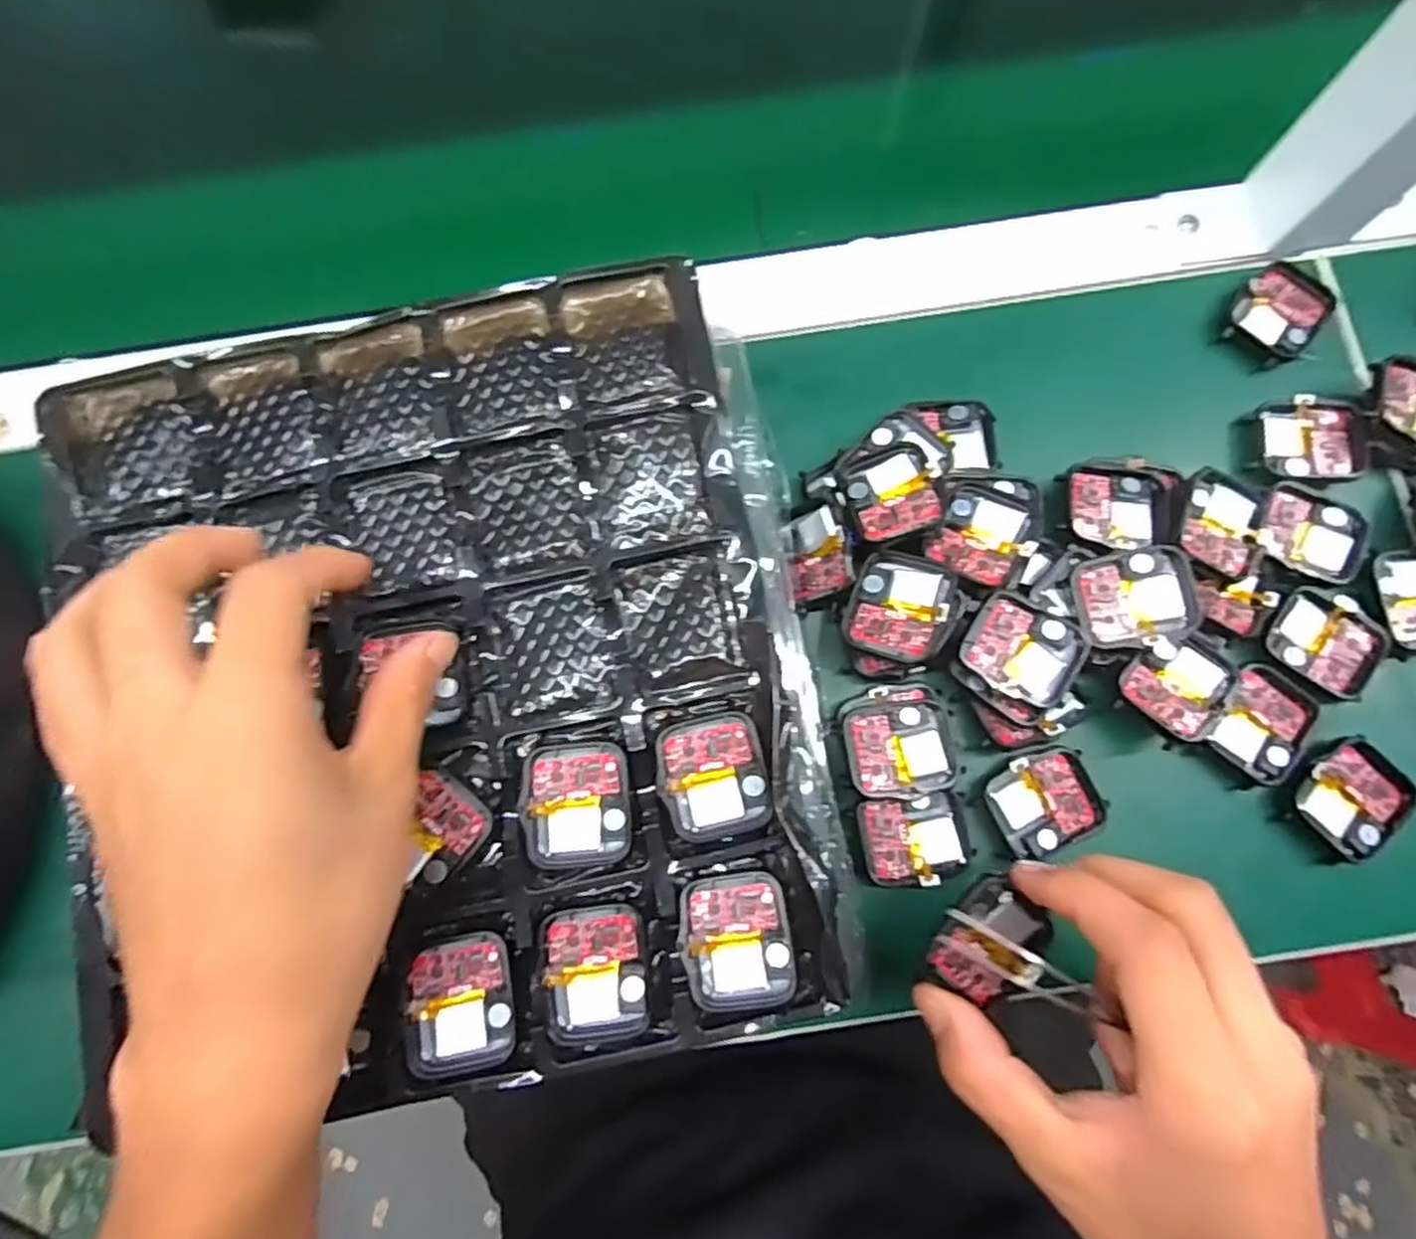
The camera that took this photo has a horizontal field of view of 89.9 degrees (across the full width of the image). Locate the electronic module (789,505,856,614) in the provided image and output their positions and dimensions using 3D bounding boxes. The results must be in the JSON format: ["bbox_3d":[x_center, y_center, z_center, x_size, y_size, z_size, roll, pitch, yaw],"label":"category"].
[{"bbox_3d":[0.048,-0.026,0.296,0.006,0.029,0.041,1,87,-46],"label":"electronic module"}]

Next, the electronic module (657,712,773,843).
[{"bbox_3d":[0.002,0.057,0.254,0.037,0.008,0.042,-14,79,-1],"label":"electronic module"}]

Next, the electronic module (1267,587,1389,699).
[{"bbox_3d":[0.256,0.009,0.293,0.043,0.009,0.036,39,82,9],"label":"electronic module"}]

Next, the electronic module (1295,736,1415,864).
[{"bbox_3d":[0.256,0.071,0.284,0.041,0.011,0.037,-41,80,-6],"label":"electronic module"}]

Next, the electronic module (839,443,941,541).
[{"bbox_3d":[0.075,-0.053,0.291,0.035,0.005,0.041,-16,65,12],"label":"electronic module"}]

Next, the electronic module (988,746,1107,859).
[{"bbox_3d":[0.136,0.073,0.287,0.040,0.009,0.037,-24,79,-3],"label":"electronic module"}]

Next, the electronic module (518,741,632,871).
[{"bbox_3d":[-0.046,0.065,0.251,0.036,0.009,0.043,-5,79,1],"label":"electronic module"}]

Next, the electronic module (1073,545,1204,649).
[{"bbox_3d":[0.169,-0.009,0.282,0.039,0.012,0.039,-10,80,16],"label":"electronic module"}]

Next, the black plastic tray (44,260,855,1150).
[{"bbox_3d":[-0.103,0.019,0.258,0.256,0.032,0.277,-12,76,-3],"label":"black plastic tray"}]

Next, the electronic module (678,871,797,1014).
[{"bbox_3d":[0.010,0.110,0.240,0.036,0.009,0.043,-8,79,0],"label":"electronic module"}]

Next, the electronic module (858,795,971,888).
[{"bbox_3d":[0.083,0.089,0.285,0.042,0.007,0.033,-3,79,1],"label":"electronic module"}]

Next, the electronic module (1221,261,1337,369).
[{"bbox_3d":[0.260,-0.141,0.323,0.036,0.007,0.044,41,83,9],"label":"electronic module"}]

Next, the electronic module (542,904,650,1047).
[{"bbox_3d":[-0.038,0.120,0.240,0.034,0.006,0.043,-6,79,1],"label":"electronic module"}]

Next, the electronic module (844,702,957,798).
[{"bbox_3d":[0.077,0.052,0.283,0.041,0.005,0.035,-5,79,1],"label":"electronic module"}]

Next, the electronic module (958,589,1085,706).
[{"bbox_3d":[0.124,0.013,0.281,0.042,0.011,0.037,27,81,7],"label":"electronic module"}]

